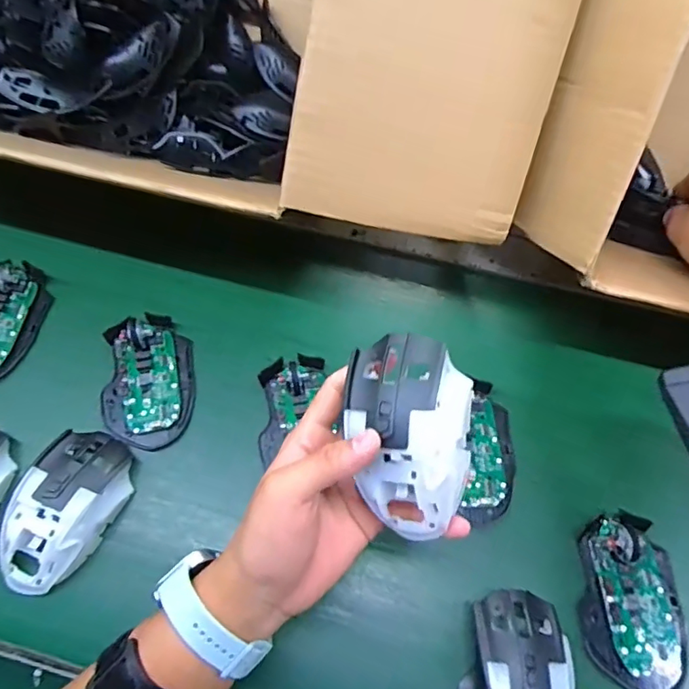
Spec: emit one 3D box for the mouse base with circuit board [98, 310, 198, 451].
[{"bbox_3d":[-0.164,0.027,0.435,0.072,0.024,0.114,-3,65,-4],"label":"mouse base with circuit board"}]

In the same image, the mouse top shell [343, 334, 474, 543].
[{"bbox_3d":[0.034,0.052,0.292,0.069,0.034,0.110,4,82,14],"label":"mouse top shell"}]

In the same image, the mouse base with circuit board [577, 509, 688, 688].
[{"bbox_3d":[0.209,0.183,0.374,0.068,0.024,0.114,10,65,2],"label":"mouse base with circuit board"}]

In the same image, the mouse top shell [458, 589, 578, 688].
[{"bbox_3d":[0.114,0.225,0.342,0.072,0.036,0.115,8,65,1],"label":"mouse top shell"}]

